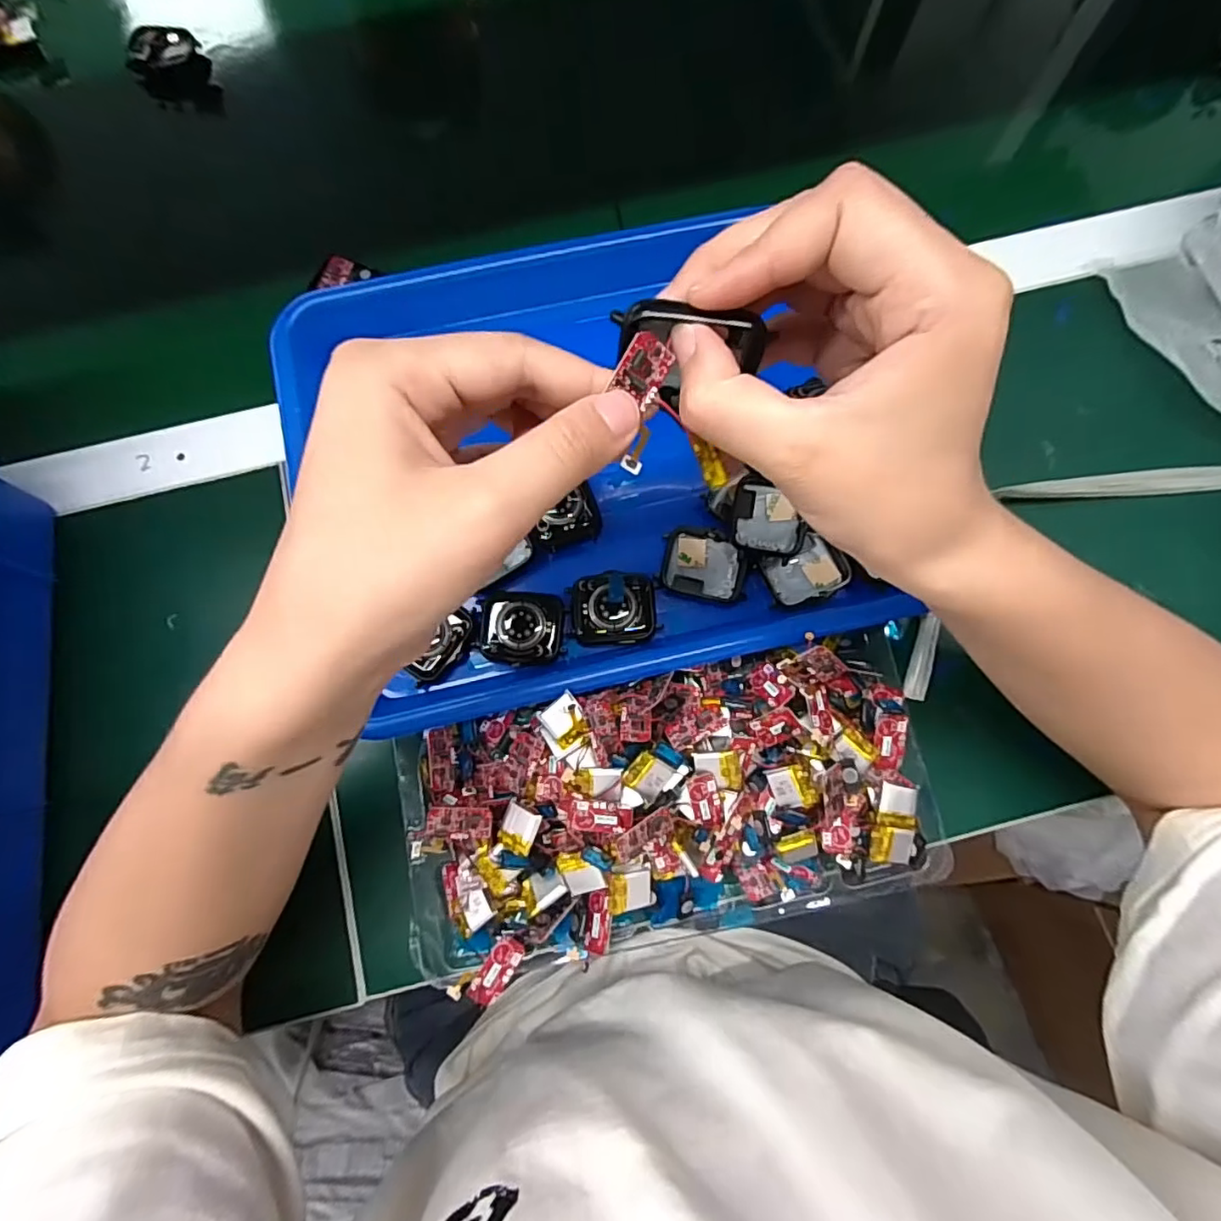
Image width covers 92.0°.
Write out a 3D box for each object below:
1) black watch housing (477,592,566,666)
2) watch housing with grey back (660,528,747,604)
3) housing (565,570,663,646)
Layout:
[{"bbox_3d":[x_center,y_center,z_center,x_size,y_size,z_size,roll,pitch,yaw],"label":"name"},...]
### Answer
[{"bbox_3d":[-0.045,0.009,0.300,0.042,0.009,0.035,2,77,1],"label":"black watch housing"},{"bbox_3d":[0.049,-0.024,0.308,0.042,0.009,0.035,7,77,3],"label":"watch housing with grey back"},{"bbox_3d":[0.002,-0.001,0.302,0.044,0.010,0.036,-4,77,0],"label":"housing"}]

